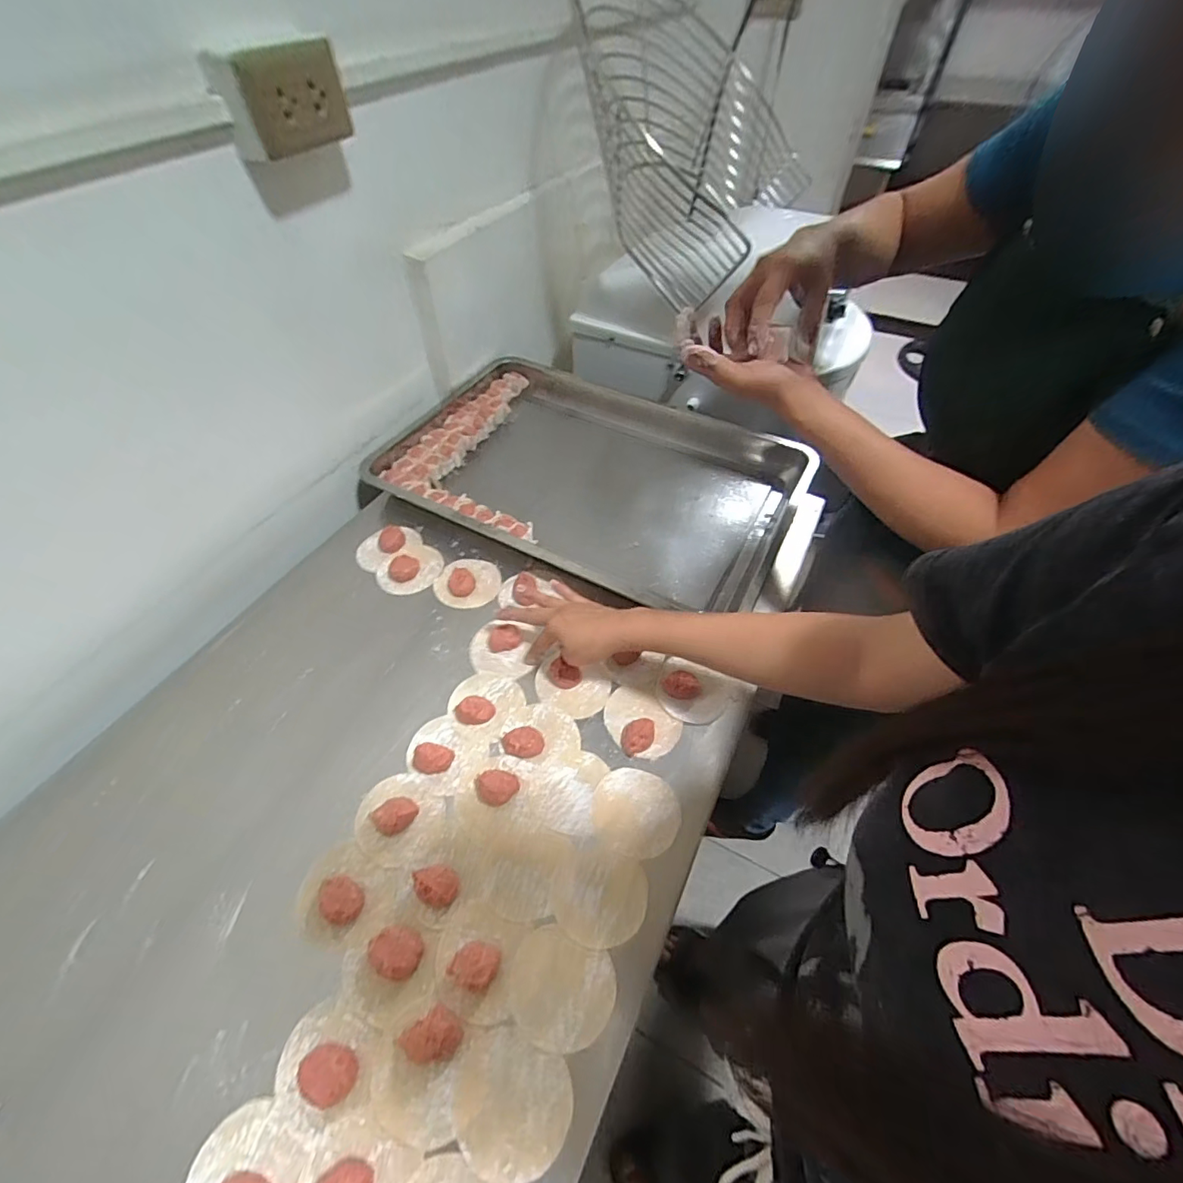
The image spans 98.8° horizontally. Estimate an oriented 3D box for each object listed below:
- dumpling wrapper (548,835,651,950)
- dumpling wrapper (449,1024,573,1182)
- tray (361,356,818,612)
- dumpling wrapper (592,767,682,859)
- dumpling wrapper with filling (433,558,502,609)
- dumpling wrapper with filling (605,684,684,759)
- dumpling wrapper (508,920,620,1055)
[{"bbox_3d":[0.006,0.269,0.452,0.083,0.004,0.076,1,53,-1],"label":"dumpling wrapper"},{"bbox_3d":[-0.060,0.374,0.370,0.085,0.004,0.075,20,55,13],"label":"dumpling wrapper"},{"bbox_3d":[-0.009,-0.184,0.775,0.583,0.050,0.392,24,56,16],"label":"tray"},{"bbox_3d":[0.044,0.215,0.495,0.083,0.004,0.078,11,54,5],"label":"dumpling wrapper"},{"bbox_3d":[-0.163,-0.015,0.672,0.083,0.015,0.079,1,53,-1],"label":"dumpling wrapper with filling"},{"bbox_3d":[0.052,0.137,0.545,0.067,0.019,0.084,-32,60,-23],"label":"dumpling wrapper with filling"},{"bbox_3d":[-0.025,0.322,0.410,0.082,0.004,0.073,19,55,12],"label":"dumpling wrapper"}]

